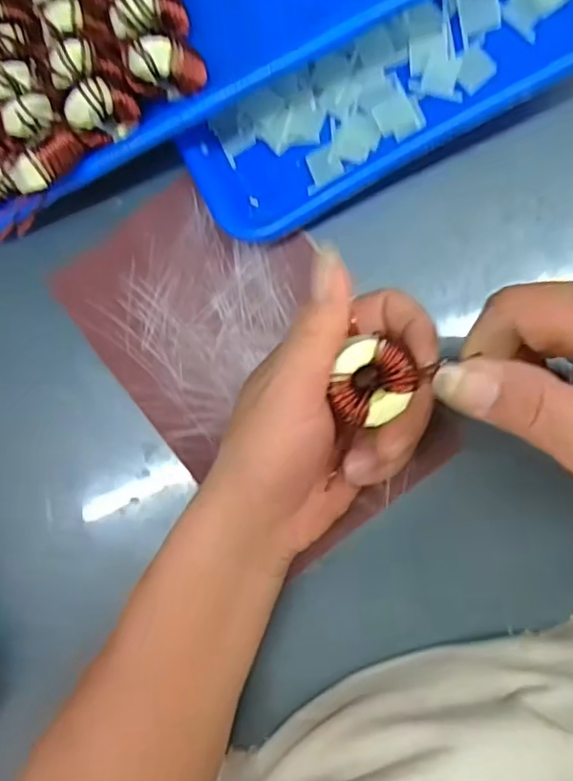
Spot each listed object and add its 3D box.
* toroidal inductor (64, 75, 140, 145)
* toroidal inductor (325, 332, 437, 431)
[{"bbox_3d":[-0.101,-0.152,0.335,0.020,0.033,0.033,43,93,5],"label":"toroidal inductor"},{"bbox_3d":[0.038,-0.002,0.263,0.034,0.011,0.036,30,91,6],"label":"toroidal inductor"}]

